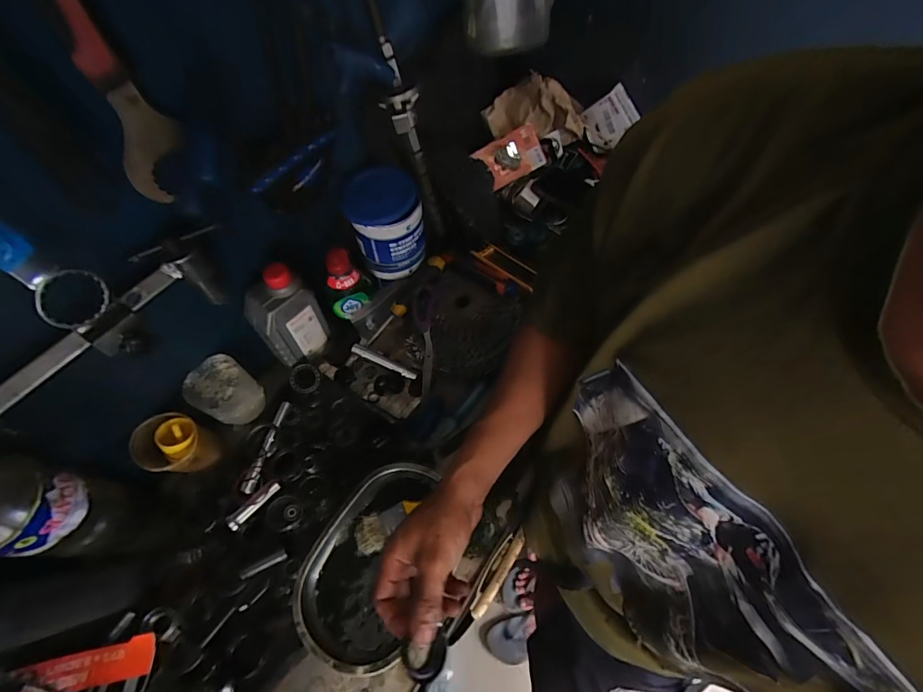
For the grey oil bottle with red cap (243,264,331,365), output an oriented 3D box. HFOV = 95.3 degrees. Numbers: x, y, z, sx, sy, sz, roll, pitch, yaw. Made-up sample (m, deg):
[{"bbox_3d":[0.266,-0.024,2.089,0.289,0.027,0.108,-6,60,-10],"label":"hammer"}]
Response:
[{"bbox_3d":[-0.237,-0.039,0.569,0.044,0.152,0.081,39,68,21],"label":"grey oil bottle with red cap"}]

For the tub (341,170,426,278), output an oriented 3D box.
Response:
[{"bbox_3d":[-0.104,-0.168,0.621,0.096,0.149,0.093,-1,60,2],"label":"tub"}]

